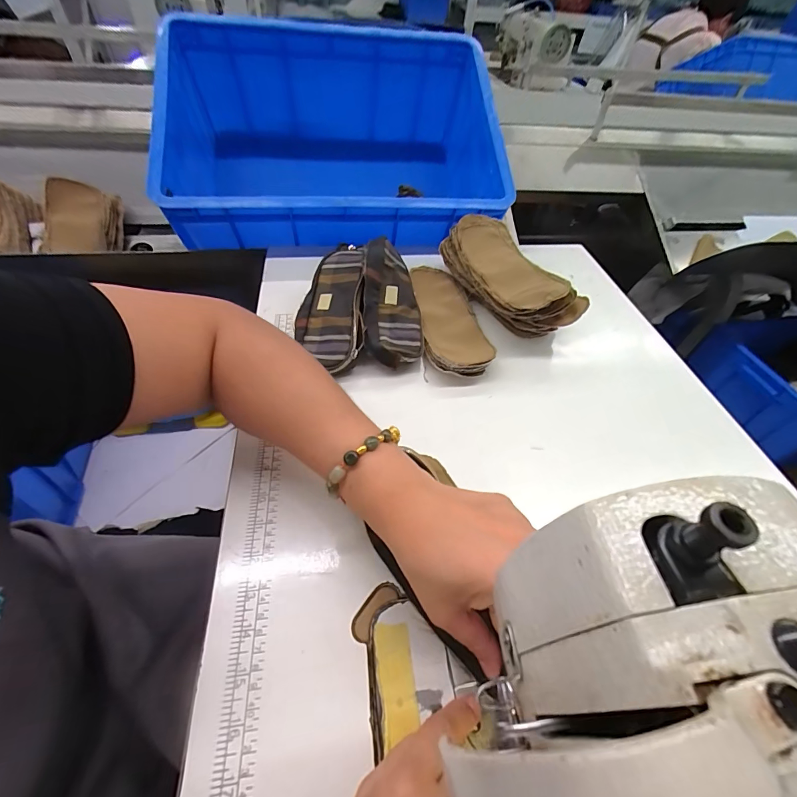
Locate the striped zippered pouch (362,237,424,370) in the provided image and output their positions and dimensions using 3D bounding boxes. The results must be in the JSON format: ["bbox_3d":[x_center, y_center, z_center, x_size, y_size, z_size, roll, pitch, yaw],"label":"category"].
[{"bbox_3d":[-0.008,-0.122,0.462,0.068,0.045,0.184,-4,68,-2],"label":"striped zippered pouch"}]

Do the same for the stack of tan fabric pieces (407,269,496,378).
[{"bbox_3d":[0.061,-0.105,0.478,0.076,0.024,0.189,-7,51,-10],"label":"stack of tan fabric pieces"}]

